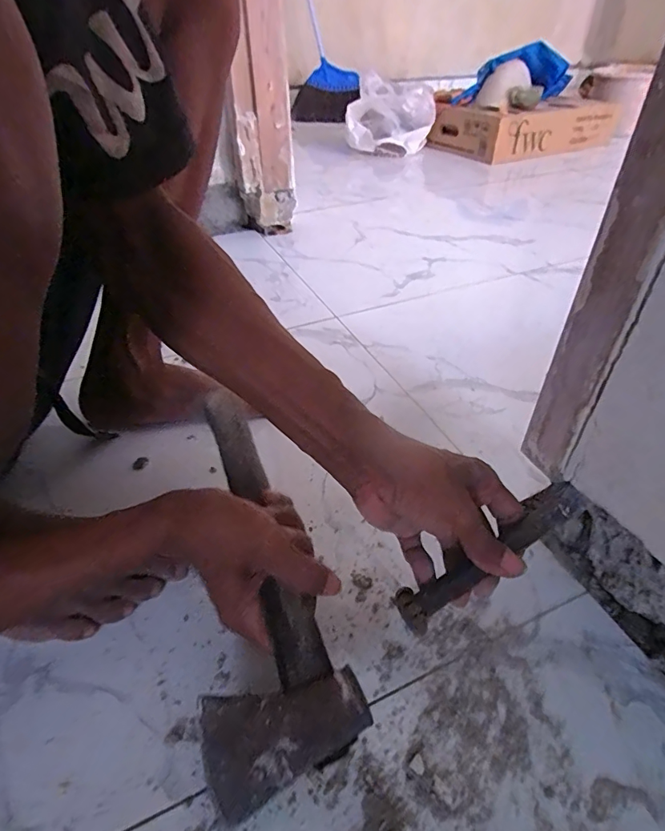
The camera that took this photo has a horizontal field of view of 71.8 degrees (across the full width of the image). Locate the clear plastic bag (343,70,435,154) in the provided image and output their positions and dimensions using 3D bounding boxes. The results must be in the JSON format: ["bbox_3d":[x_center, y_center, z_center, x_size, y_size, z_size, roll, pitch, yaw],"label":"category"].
[{"bbox_3d":[0.182,-0.970,1.491,0.280,0.190,0.128,2,41,3],"label":"clear plastic bag"}]

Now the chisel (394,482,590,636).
[{"bbox_3d":[0.111,0.092,0.318,0.155,0.017,0.029,-32,49,-14],"label":"chisel"}]

